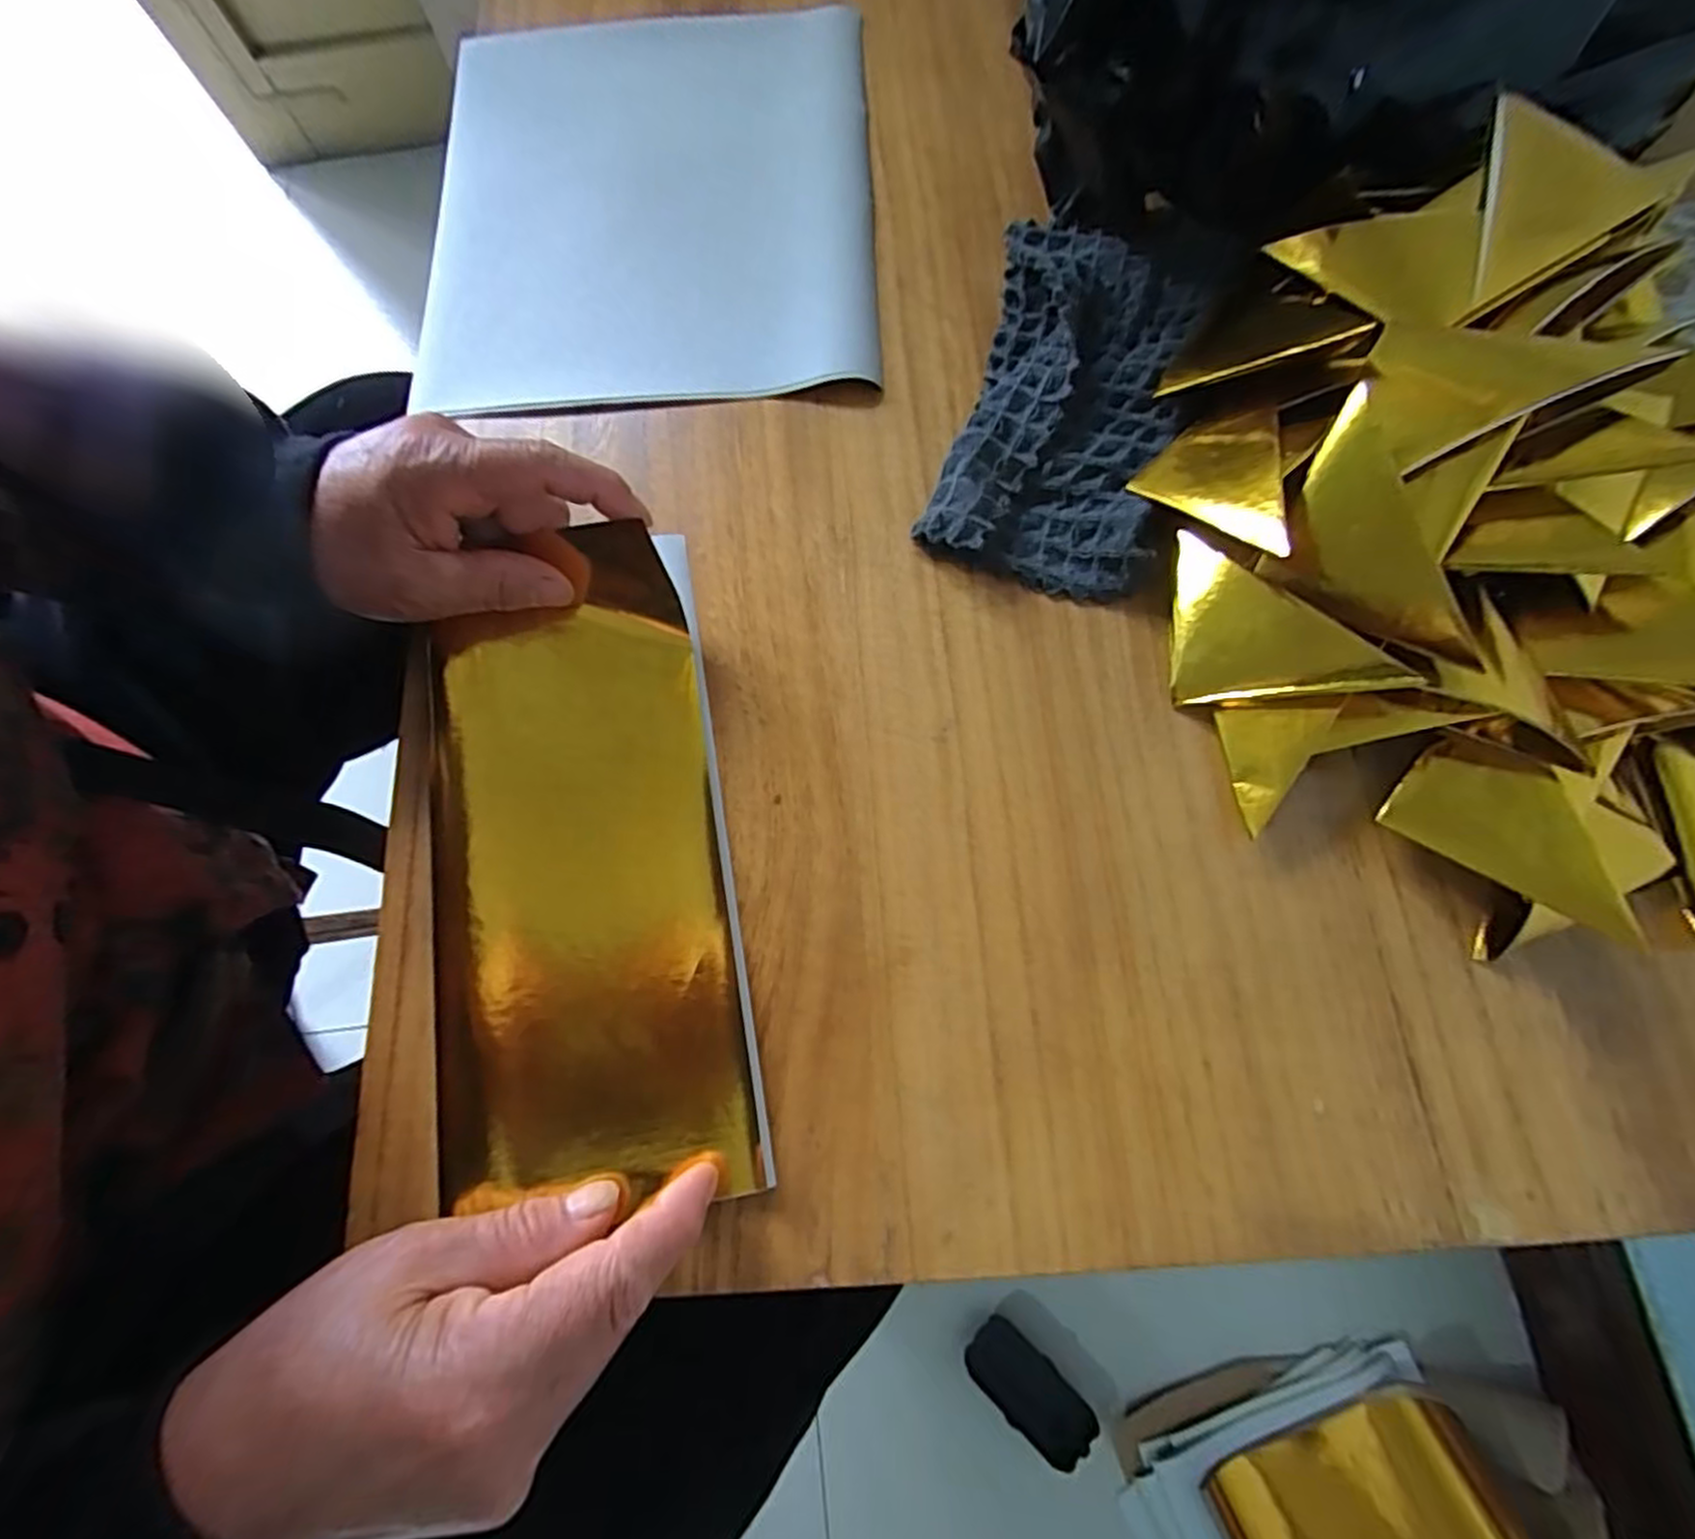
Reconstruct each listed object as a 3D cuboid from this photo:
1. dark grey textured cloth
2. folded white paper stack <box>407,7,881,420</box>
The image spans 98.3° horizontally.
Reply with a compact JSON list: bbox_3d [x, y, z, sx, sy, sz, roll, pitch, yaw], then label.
[{"bbox_3d":[0.096,-0.160,0.308,0.088,0.026,0.175,16,76,6],"label":"dark grey textured cloth"},{"bbox_3d":[-0.097,-0.279,0.364,0.212,0.016,0.244,-2,74,1],"label":"folded white paper stack"}]

